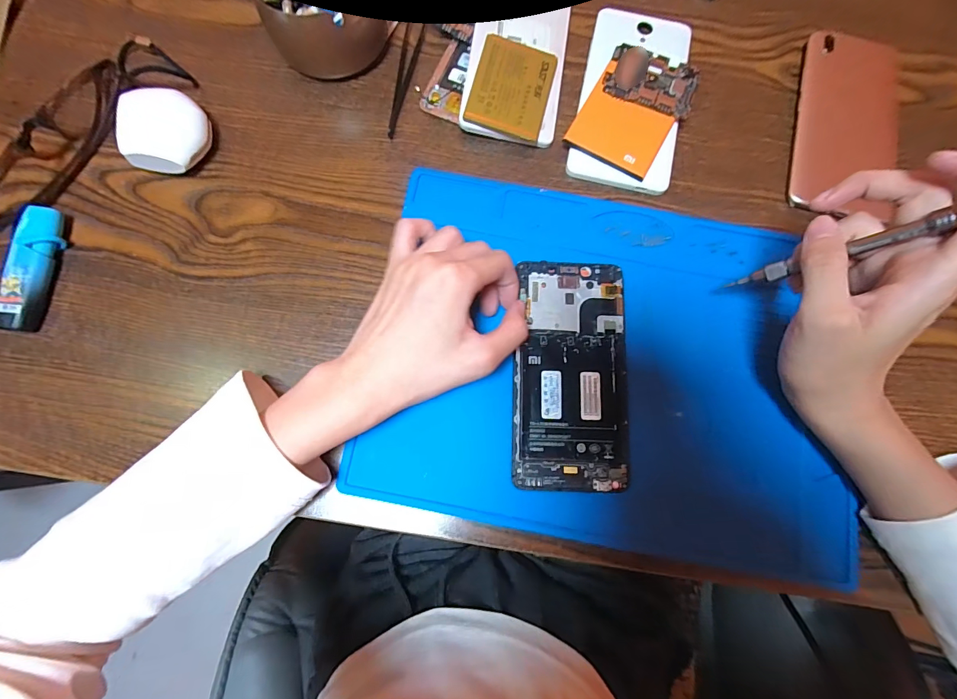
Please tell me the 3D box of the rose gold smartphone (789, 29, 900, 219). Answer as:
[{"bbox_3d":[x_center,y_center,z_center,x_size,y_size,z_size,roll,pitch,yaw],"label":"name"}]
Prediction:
[{"bbox_3d":[0.277,-0.168,0.305,0.070,0.013,0.148,14,79,2],"label":"rose gold smartphone"}]

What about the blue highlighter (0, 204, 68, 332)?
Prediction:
[{"bbox_3d":[-0.295,-0.054,0.268,0.022,0.019,0.082,2,78,0],"label":"blue highlighter"}]

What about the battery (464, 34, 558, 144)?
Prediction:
[{"bbox_3d":[0.025,-0.193,0.298,0.057,0.004,0.074,15,80,-5],"label":"battery"}]

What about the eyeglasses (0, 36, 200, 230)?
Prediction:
[{"bbox_3d":[-0.287,-0.159,0.285,0.059,0.027,0.169,36,80,6],"label":"eyeglasses"}]

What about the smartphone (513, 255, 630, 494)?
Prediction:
[{"bbox_3d":[0.061,0.014,0.265,0.072,0.004,0.146,4,79,0],"label":"smartphone"}]

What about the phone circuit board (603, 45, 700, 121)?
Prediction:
[{"bbox_3d":[0.129,-0.199,0.302,0.066,0.005,0.050,24,78,3],"label":"phone circuit board"}]

